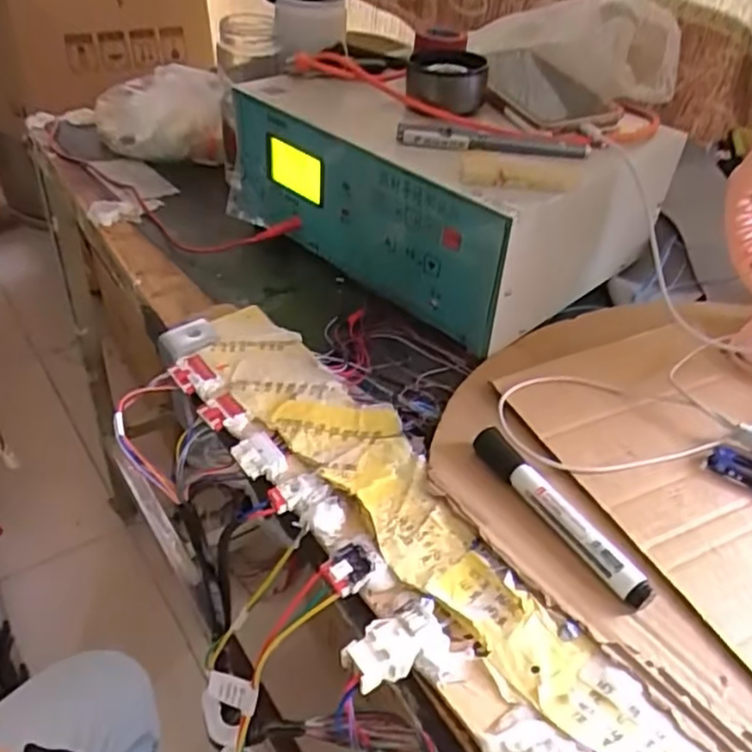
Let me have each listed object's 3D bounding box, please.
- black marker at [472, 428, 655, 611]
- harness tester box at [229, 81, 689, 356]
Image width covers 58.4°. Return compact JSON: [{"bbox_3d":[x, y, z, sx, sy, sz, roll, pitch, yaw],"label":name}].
[{"bbox_3d":[0.103,0.077,0.386,0.017,0.015,0.131,-19,46,-26],"label":"black marker"},{"bbox_3d":[0.043,-0.189,0.611,0.327,0.112,0.239,33,47,29],"label":"harness tester box"}]

